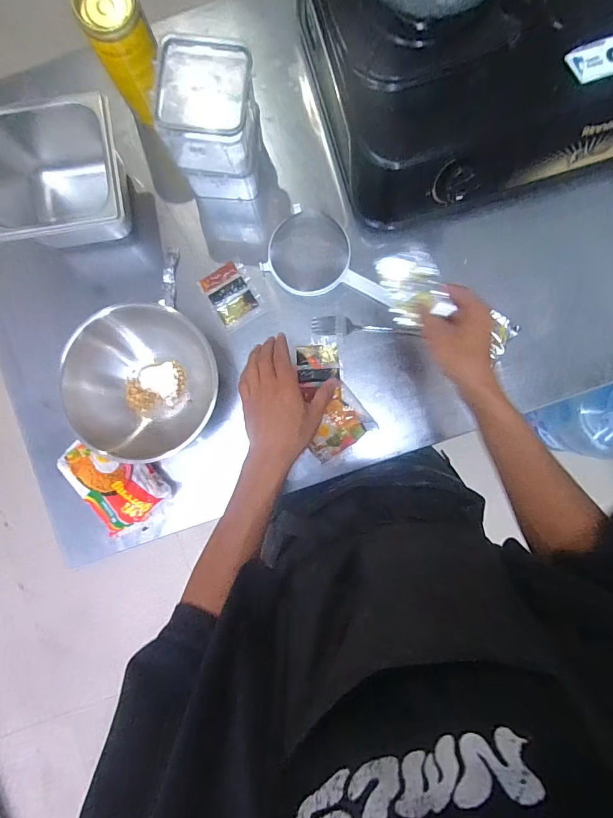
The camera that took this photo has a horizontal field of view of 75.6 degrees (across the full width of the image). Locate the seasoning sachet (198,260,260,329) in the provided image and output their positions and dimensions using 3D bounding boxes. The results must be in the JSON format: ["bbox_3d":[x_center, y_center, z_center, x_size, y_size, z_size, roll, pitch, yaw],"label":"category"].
[{"bbox_3d":[-0.106,-0.163,0.557,0.062,0.007,0.079,-31,89,1],"label":"seasoning sachet"}]

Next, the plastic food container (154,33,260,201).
[{"bbox_3d":[-0.114,-0.354,0.492,0.104,0.125,0.121,4,90,1],"label":"plastic food container"}]

